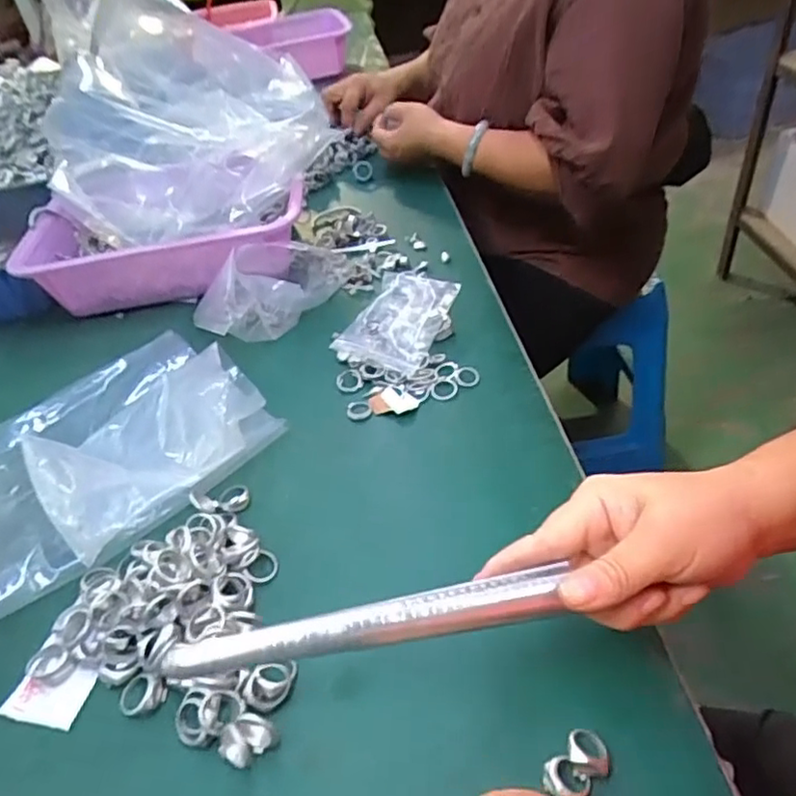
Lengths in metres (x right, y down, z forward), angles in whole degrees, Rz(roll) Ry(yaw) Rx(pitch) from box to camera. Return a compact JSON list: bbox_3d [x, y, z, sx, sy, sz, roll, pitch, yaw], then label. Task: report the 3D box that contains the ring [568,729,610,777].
[{"bbox_3d":[0.093,0.174,0.305,0.019,0.012,0.020,-5,42,5],"label":"ring"}]

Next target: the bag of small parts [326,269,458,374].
[{"bbox_3d":[0.003,-0.077,0.592,0.083,0.027,0.131,14,47,24],"label":"bag of small parts"}]

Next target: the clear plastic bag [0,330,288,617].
[{"bbox_3d":[-0.263,0.040,0.491,0.294,0.058,0.229,-36,48,-26],"label":"clear plastic bag"}]

